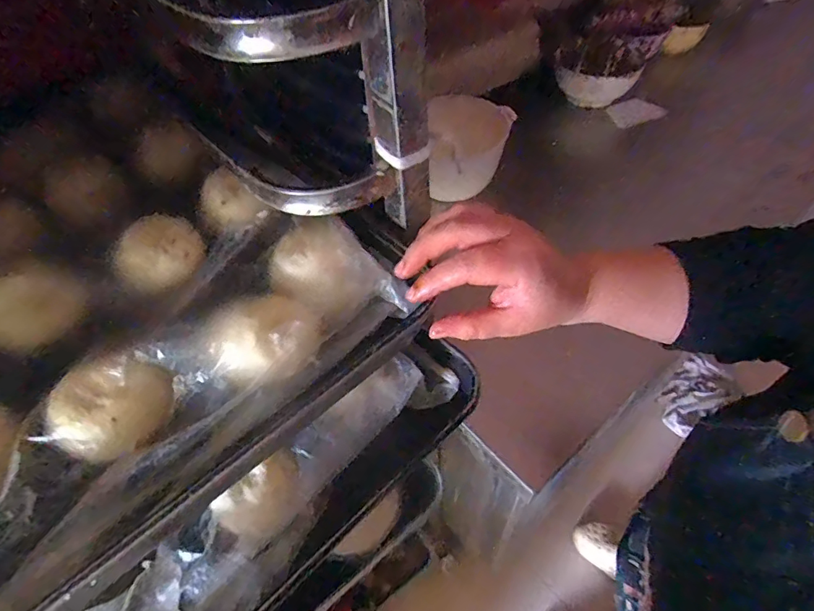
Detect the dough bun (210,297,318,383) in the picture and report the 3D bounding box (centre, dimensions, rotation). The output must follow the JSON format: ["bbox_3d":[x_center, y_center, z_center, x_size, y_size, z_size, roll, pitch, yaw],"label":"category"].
[{"bbox_3d":[-0.093,0.022,0.303,0.053,0.030,0.059,13,54,14],"label":"dough bun"}]

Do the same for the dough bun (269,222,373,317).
[{"bbox_3d":[-0.064,-0.025,0.333,0.061,0.033,0.068,-39,59,-23],"label":"dough bun"}]

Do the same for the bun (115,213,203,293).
[{"bbox_3d":[-0.198,-0.044,0.369,0.065,0.029,0.065,-36,58,-22],"label":"bun"}]

